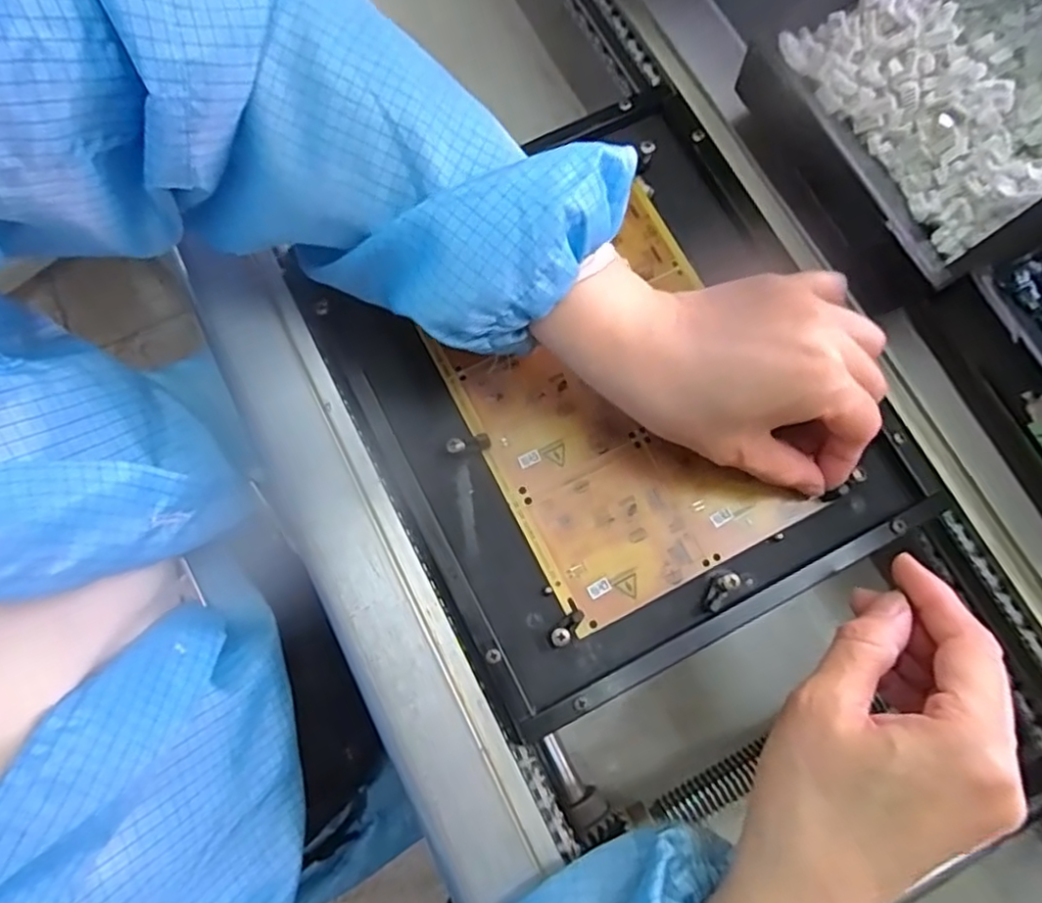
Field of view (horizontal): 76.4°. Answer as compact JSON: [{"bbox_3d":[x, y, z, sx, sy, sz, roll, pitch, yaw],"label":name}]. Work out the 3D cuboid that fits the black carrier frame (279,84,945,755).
[{"bbox_3d":[0.040,-0.037,0.335,0.240,0.021,0.267,-27,78,-5],"label":"black carrier frame"}]

